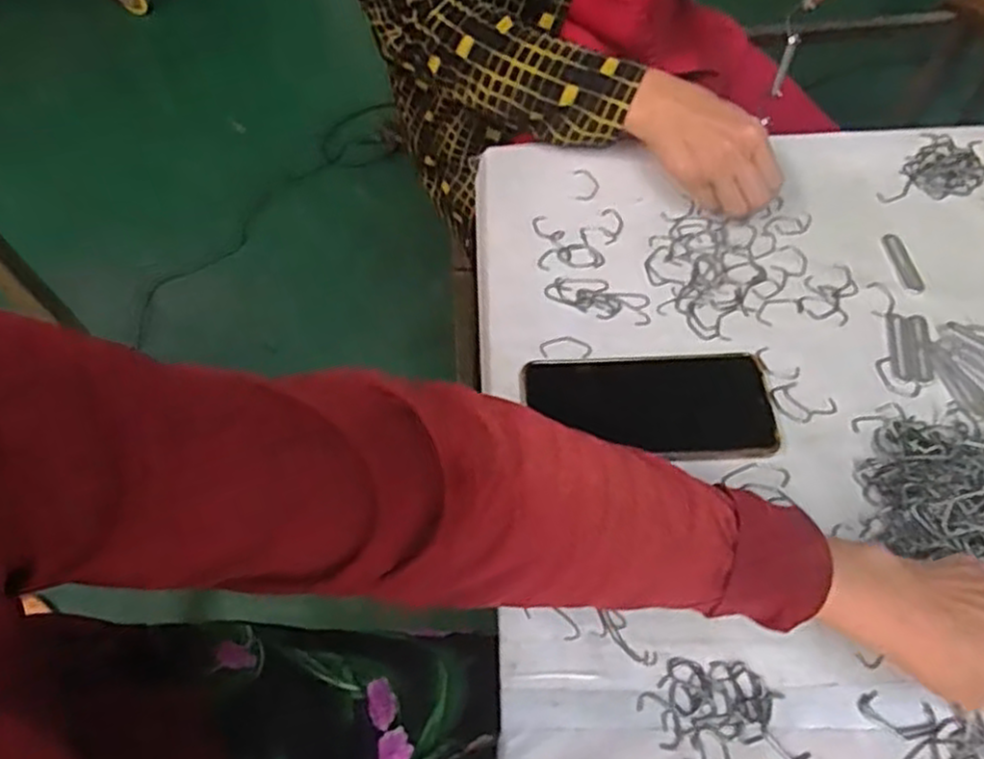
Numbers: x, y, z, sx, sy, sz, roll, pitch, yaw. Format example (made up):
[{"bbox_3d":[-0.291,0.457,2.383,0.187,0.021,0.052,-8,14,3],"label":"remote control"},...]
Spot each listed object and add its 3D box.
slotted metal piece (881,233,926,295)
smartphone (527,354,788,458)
[{"bbox_3d":[0.316,-0.090,0.568,0.017,0.004,0.058,-7,59,-2],"label":"slotted metal piece"},{"bbox_3d":[0.109,0.020,0.509,0.165,0.016,0.083,-3,59,0],"label":"smartphone"}]

